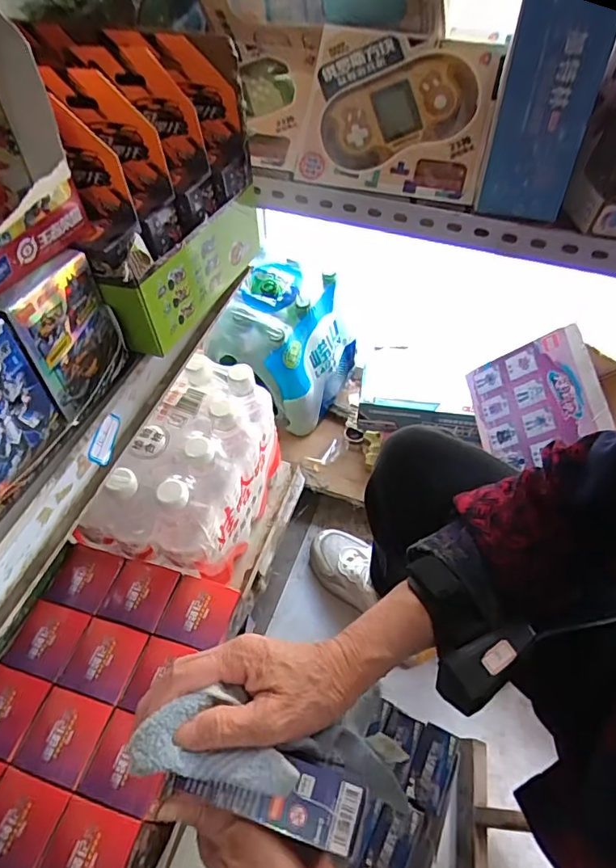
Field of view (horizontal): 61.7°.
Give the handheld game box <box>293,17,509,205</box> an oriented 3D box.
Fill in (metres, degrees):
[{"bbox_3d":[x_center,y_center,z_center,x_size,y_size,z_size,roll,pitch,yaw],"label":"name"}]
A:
[{"bbox_3d":[0.082,-0.291,0.472,0.164,0.136,0.033,12,11,3],"label":"handheld game box"}]

